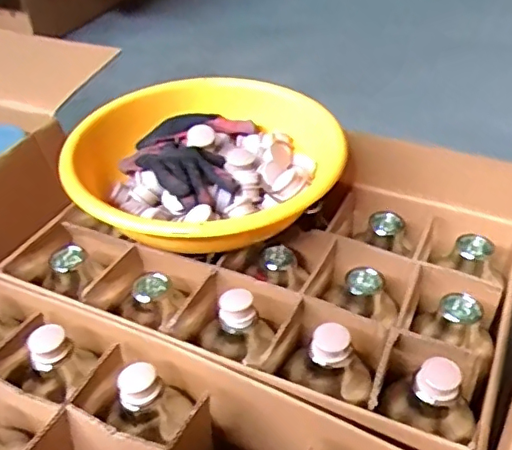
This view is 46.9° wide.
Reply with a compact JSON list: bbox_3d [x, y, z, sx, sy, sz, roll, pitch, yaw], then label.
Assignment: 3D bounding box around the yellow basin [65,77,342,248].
[{"bbox_3d":[-0.066,-0.084,0.812,0.354,0.100,0.337,-20,43,-22],"label":"yellow basin"}]

